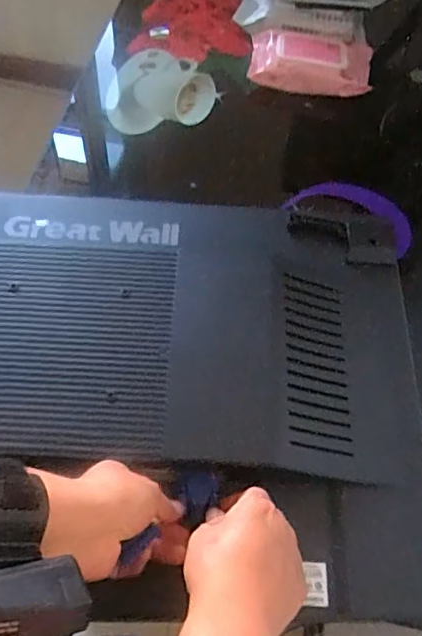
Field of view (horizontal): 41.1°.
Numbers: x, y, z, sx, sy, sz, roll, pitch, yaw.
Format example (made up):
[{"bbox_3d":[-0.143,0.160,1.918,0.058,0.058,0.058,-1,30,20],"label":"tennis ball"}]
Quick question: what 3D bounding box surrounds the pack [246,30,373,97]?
[{"bbox_3d":[0.133,-0.346,0.756,0.157,0.039,0.086,8,60,1],"label":"pack"}]

